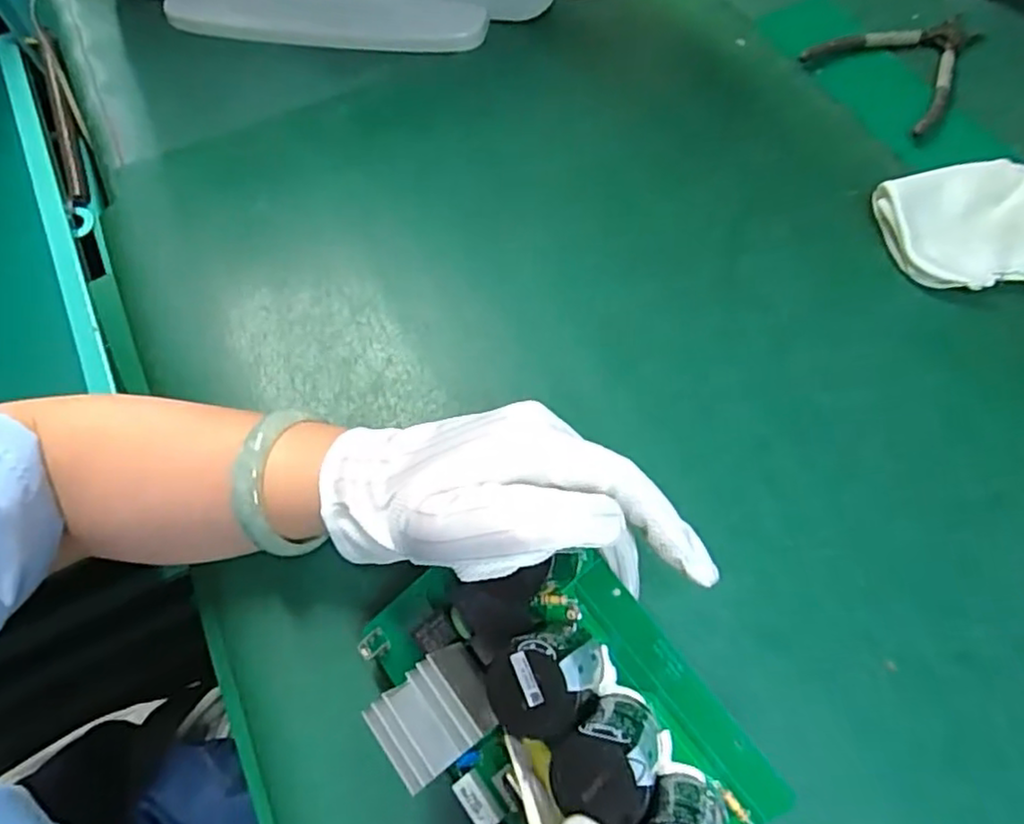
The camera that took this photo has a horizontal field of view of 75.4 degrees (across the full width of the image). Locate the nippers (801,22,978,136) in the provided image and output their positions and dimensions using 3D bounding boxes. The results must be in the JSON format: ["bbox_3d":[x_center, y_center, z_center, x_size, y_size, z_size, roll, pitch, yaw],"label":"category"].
[{"bbox_3d":[0.304,-0.274,0.510,0.138,0.010,0.106,-41,70,-18],"label":"nippers"}]

